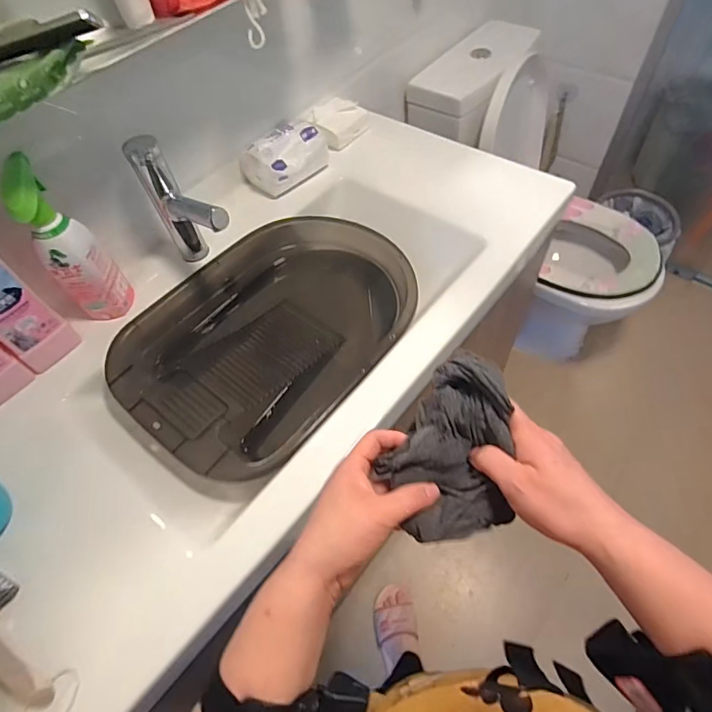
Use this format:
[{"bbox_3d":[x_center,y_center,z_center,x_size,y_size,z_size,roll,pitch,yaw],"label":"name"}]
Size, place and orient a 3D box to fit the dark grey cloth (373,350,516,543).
[{"bbox_3d":[0.068,0.063,0.360,0.096,0.066,0.142,-1,57,4],"label":"dark grey cloth"}]

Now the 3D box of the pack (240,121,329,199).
[{"bbox_3d":[-0.133,-0.372,0.837,0.105,0.074,0.145,38,68,25],"label":"pack"}]

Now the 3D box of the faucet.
[{"bbox_3d":[-0.234,-0.193,0.660,0.047,0.201,0.160,-39,62,-18],"label":"faucet"}]

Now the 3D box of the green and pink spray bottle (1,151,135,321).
[{"bbox_3d":[-0.396,-0.148,0.621,0.078,0.222,0.089,-41,63,-19],"label":"green and pink spray bottle"}]

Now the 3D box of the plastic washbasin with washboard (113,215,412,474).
[{"bbox_3d":[-0.121,-0.035,0.712,0.339,0.099,0.453,26,63,20],"label":"plastic washbasin with washboard"}]

